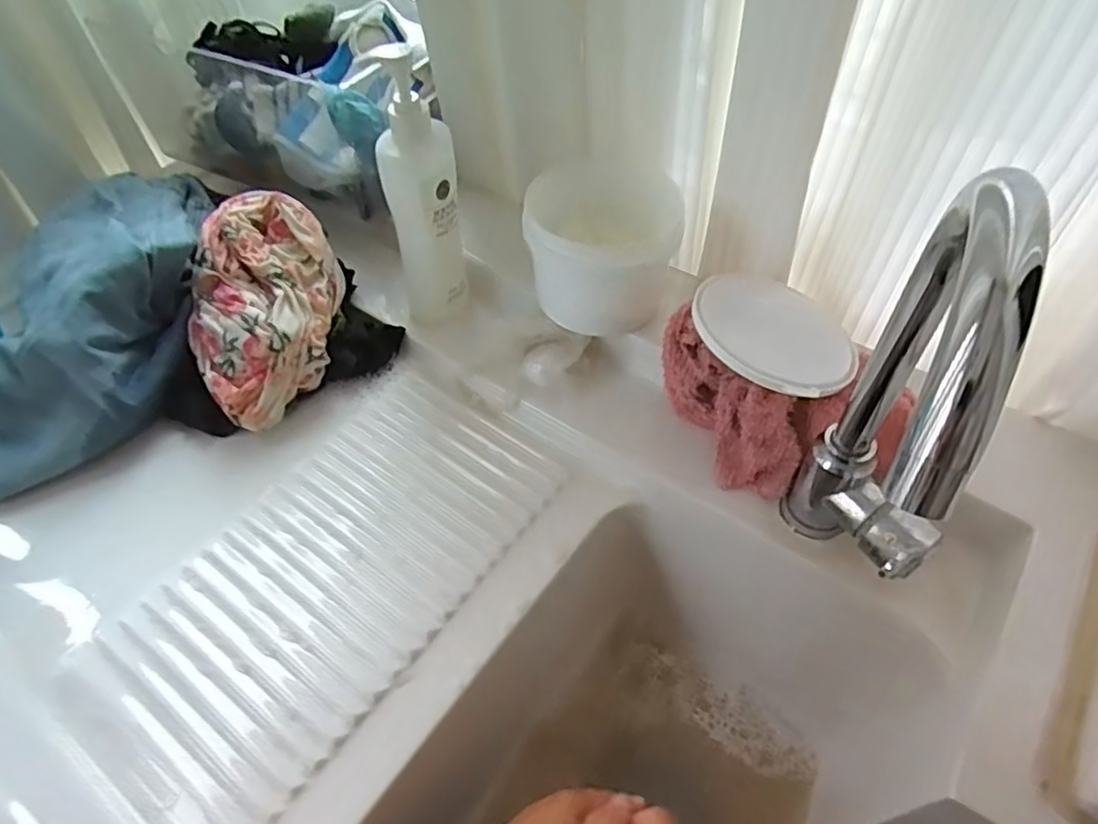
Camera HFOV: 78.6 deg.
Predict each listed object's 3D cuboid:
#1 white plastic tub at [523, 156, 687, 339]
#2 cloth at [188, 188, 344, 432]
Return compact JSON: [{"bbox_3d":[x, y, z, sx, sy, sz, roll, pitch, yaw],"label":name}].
[{"bbox_3d":[0.048,-0.139,0.566,0.120,0.098,0.100,5,52,7],"label":"white plastic tub"},{"bbox_3d":[-0.239,-0.089,0.575,0.128,0.111,0.171,-22,54,-14],"label":"cloth"}]

